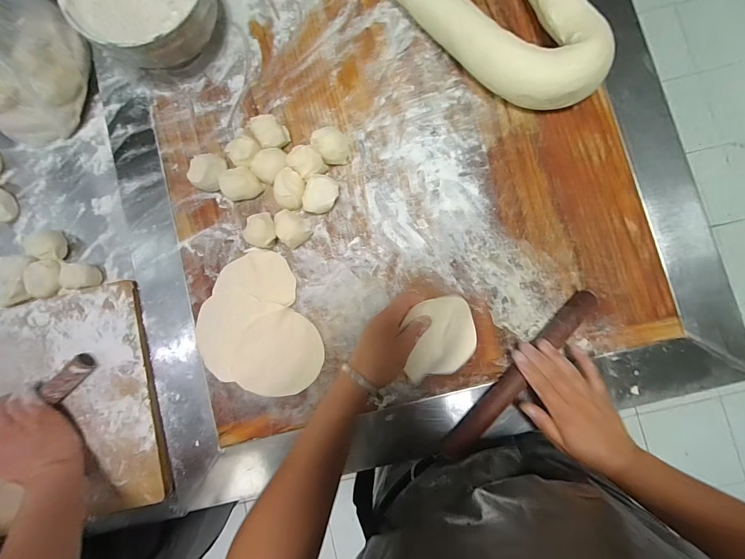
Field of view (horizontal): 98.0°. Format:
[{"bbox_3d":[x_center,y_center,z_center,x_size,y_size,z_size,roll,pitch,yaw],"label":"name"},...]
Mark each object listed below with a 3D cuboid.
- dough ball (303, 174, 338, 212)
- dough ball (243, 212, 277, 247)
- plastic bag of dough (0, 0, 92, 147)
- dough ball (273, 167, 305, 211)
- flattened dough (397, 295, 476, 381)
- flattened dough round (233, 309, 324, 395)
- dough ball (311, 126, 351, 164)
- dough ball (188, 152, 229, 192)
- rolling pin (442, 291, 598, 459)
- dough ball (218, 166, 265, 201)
[{"bbox_3d":[-0.071,-0.116,0.450,0.044,0.038,0.053,23,87,4],"label":"dough ball"},{"bbox_3d":[-0.151,-0.068,0.447,0.041,0.040,0.045,0,86,3],"label":"dough ball"},{"bbox_3d":[-0.512,-0.338,0.441,0.129,0.135,0.235,-4,86,3],"label":"plastic bag of dough"},{"bbox_3d":[-0.115,-0.125,0.455,0.042,0.033,0.055,-18,85,1],"label":"dough ball"},{"bbox_3d":[0.090,0.072,0.407,0.116,0.008,0.100,0,95,-36],"label":"flattened dough"},{"bbox_3d":[-0.134,0.105,0.451,0.125,0.007,0.111,-19,85,1],"label":"flattened dough round"},{"bbox_3d":[-0.057,-0.185,0.456,0.049,0.037,0.046,0,86,3],"label":"dough ball"},{"bbox_3d":[-0.233,-0.151,0.459,0.047,0.036,0.049,0,86,3],"label":"dough ball"},{"bbox_3d":[0.194,0.125,0.422,0.035,0.033,0.274,42,89,5],"label":"rolling pin"},{"bbox_3d":[-0.186,-0.133,0.455,0.051,0.029,0.038,-30,85,0],"label":"dough ball"}]

